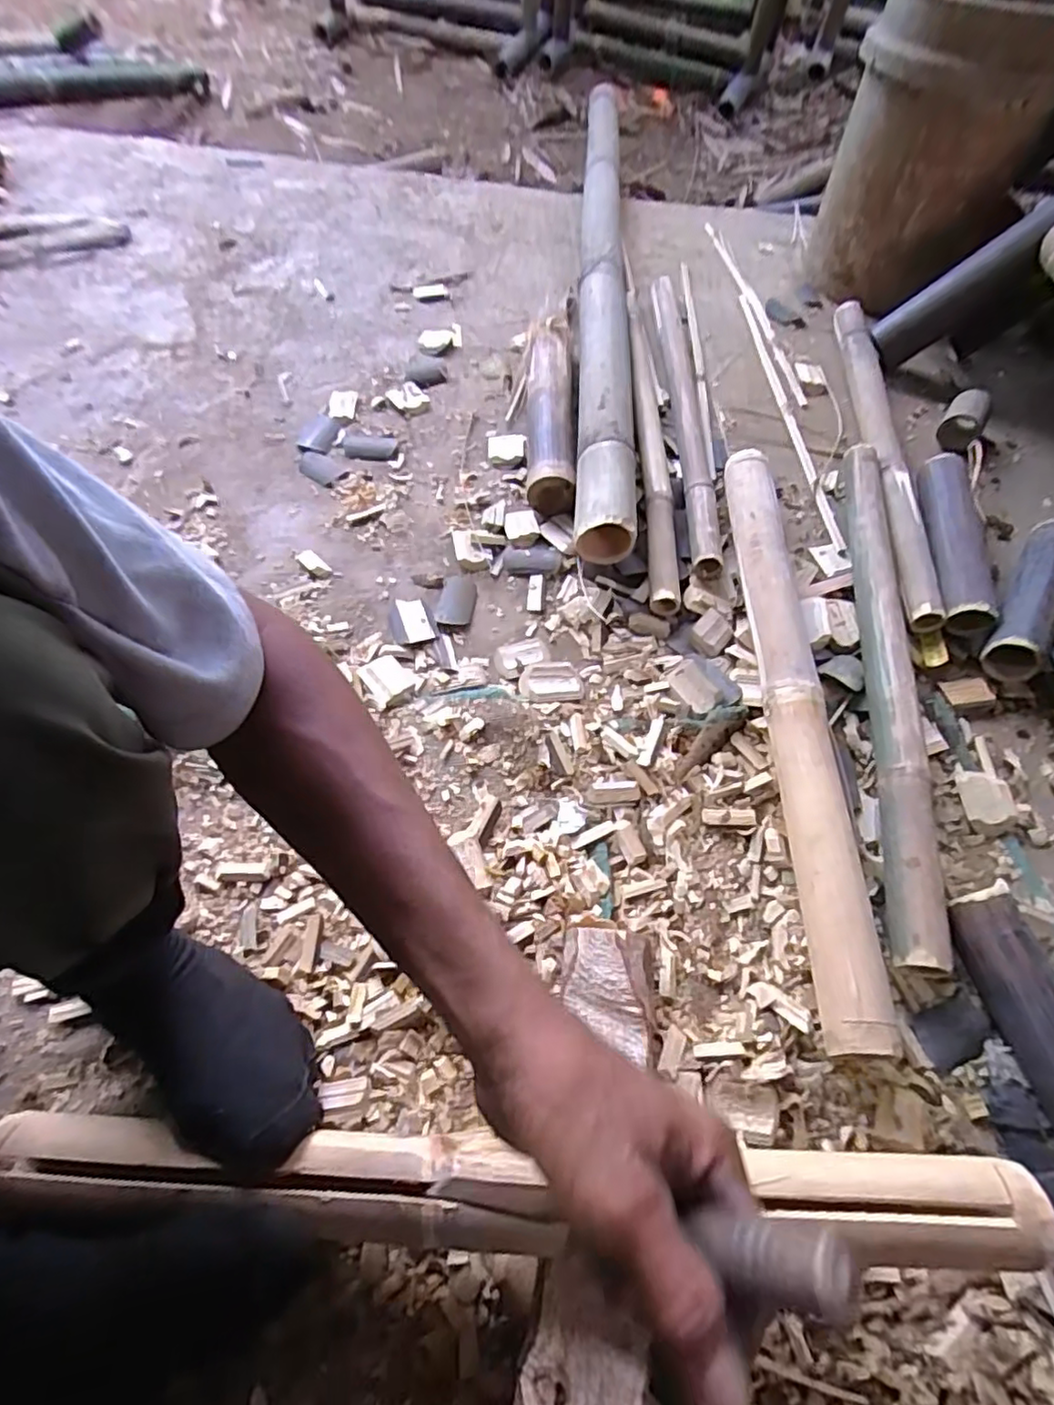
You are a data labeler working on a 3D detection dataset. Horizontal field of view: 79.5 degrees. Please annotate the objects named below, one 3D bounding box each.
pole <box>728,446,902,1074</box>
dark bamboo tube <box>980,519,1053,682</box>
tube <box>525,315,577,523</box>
[{"bbox_3d":[0.262,-0.015,0.647,0.058,0.064,0.655,2,60,-2],"label":"pole"},{"bbox_3d":[0.588,-0.126,0.740,0.053,0.059,0.241,32,63,15],"label":"dark bamboo tube"},{"bbox_3d":[0.033,-0.397,0.871,0.062,0.070,0.346,1,60,-2],"label":"tube"}]

